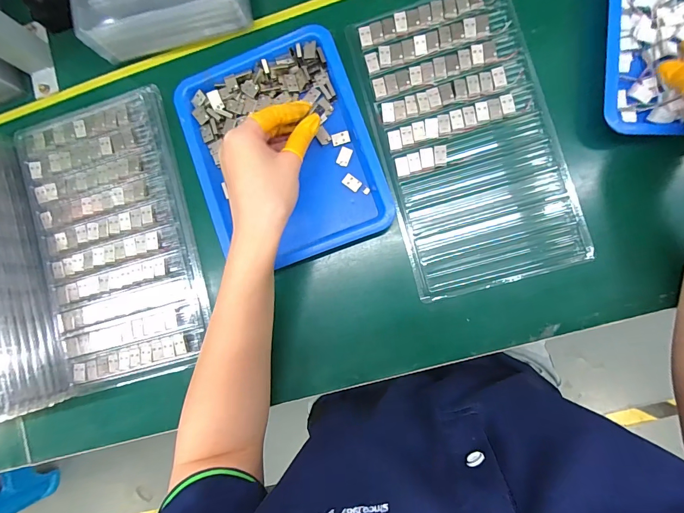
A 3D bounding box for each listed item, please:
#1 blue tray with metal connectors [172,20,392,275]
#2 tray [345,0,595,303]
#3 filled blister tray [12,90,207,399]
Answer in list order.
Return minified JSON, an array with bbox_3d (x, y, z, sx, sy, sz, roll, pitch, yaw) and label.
[{"bbox_3d":[-0.062,-0.106,0.356,0.172,0.021,0.219,-19,89,5],"label":"blue tray with metal connectors"},{"bbox_3d":[0.118,-0.114,0.346,0.159,0.008,0.287,-17,89,5],"label":"tray"},{"bbox_3d":[-0.242,-0.017,0.375,0.159,0.014,0.292,-13,89,5],"label":"filled blister tray"}]

